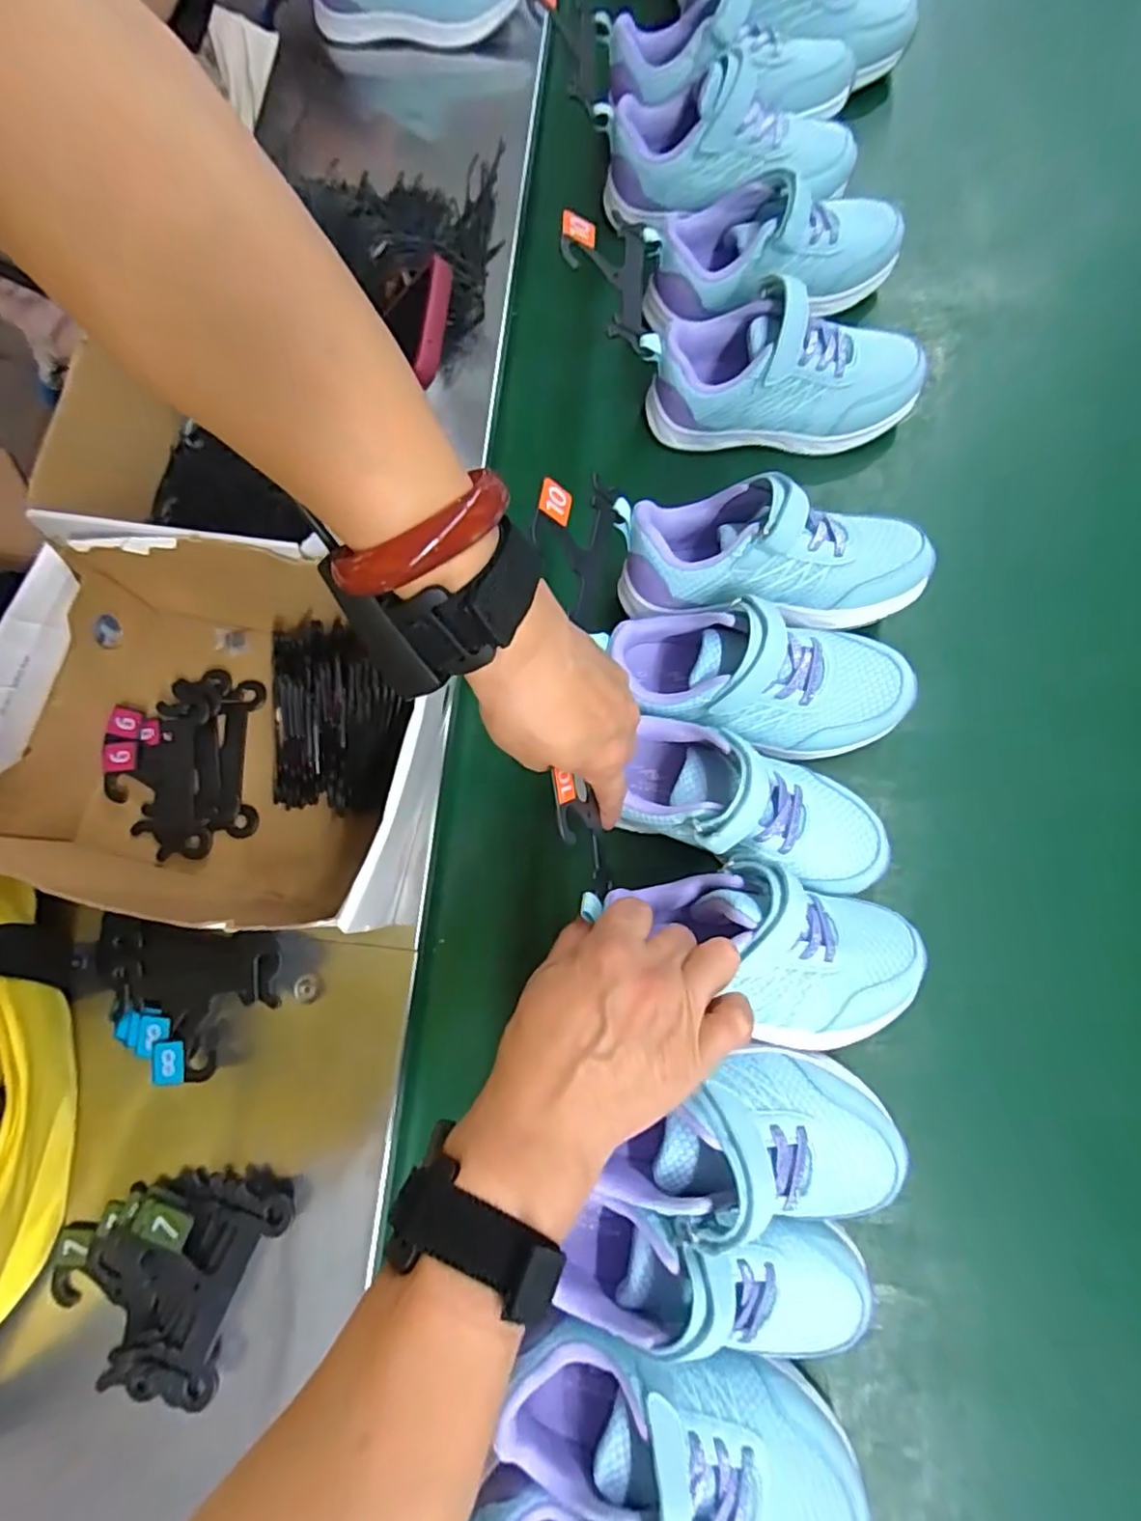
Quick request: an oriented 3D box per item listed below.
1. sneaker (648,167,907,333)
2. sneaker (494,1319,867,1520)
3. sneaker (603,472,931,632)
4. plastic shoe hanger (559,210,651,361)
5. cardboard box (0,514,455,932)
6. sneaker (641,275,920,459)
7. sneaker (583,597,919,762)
[{"bbox_3d":[0.144,-0.365,0.463,0.183,0.071,0.067,-12,78,2],"label":"sneaker"},{"bbox_3d":[0.053,0.330,0.314,0.174,0.067,0.083,14,80,7],"label":"sneaker"},{"bbox_3d":[0.125,-0.124,0.408,0.186,0.097,0.080,-1,79,4],"label":"sneaker"},{"bbox_3d":[0.023,-0.318,0.422,0.066,0.012,0.097,7,77,-27],"label":"plastic shoe hanger"},{"bbox_3d":[-0.203,-0.018,0.390,0.239,0.098,0.205,7,80,5],"label":"cardboard box"},{"bbox_3d":[0.146,-0.264,0.443,0.186,0.072,0.069,4,79,5],"label":"sneaker"},{"bbox_3d":[0.113,-0.047,0.396,0.183,0.084,0.075,5,79,5],"label":"sneaker"}]

